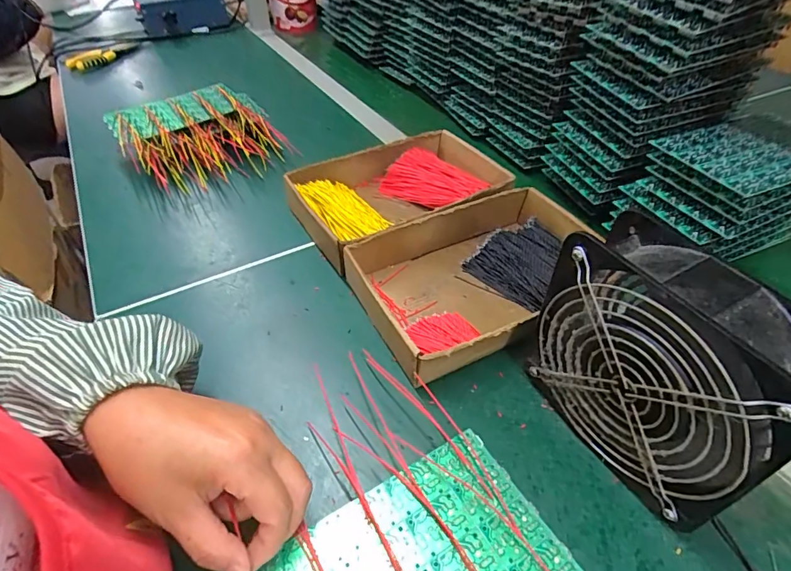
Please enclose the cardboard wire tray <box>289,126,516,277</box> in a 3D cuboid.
[{"bbox_3d":[0.005,-0.109,0.525,0.230,0.045,0.162,-25,50,-21],"label":"cardboard wire tray"}]

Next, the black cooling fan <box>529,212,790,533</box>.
[{"bbox_3d":[0.167,0.055,0.289,0.062,0.151,0.145,-24,49,-20],"label":"black cooling fan"}]

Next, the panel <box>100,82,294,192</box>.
[{"bbox_3d":[-0.264,-0.201,0.613,0.192,0.054,0.198,-28,51,-24],"label":"panel"}]

